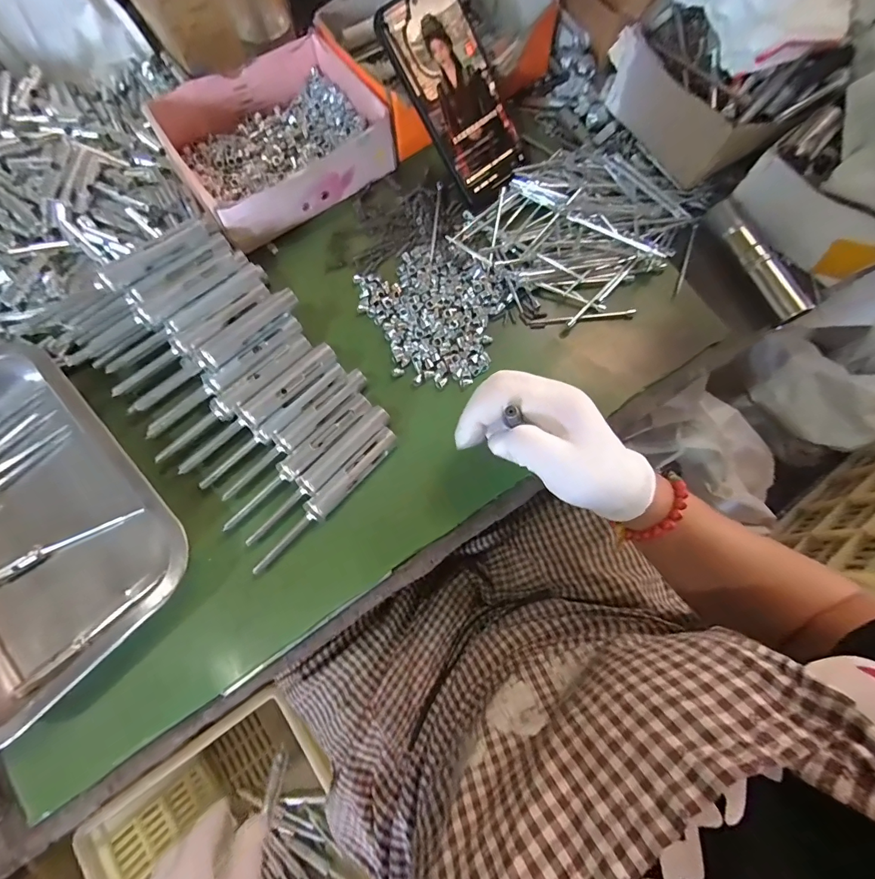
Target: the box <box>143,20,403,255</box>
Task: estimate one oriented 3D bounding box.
[{"bbox_3d":[-0.147,-0.277,0.382,0.179,0.044,0.143,-34,78,-7],"label":"box"}]

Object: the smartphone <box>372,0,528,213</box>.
[{"bbox_3d":[0.021,-0.300,0.366,0.082,0.011,0.160,-39,115,-4],"label":"smartphone"}]

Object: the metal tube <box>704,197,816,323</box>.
[{"bbox_3d":[0.276,-0.157,0.362,0.019,0.027,0.121,-24,77,-5],"label":"metal tube"}]

